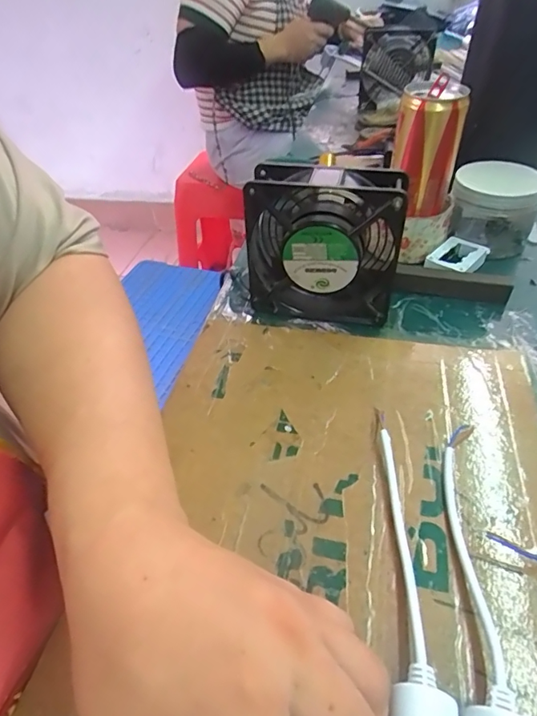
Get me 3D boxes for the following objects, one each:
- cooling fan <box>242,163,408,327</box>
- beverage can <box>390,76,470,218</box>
[{"bbox_3d":[0.042,-0.090,0.381,0.124,0.120,0.046,8,44,12],"label":"cooling fan"},{"bbox_3d":[0.144,-0.189,0.424,0.057,0.105,0.052,11,45,15],"label":"beverage can"}]

